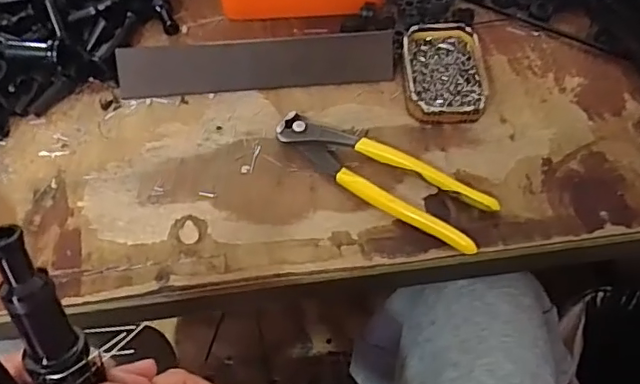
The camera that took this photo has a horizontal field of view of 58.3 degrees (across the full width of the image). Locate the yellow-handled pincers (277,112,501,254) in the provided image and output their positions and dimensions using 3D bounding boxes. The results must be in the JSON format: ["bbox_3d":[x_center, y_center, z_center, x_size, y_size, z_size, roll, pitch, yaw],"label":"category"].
[{"bbox_3d":[0.043,-0.013,0.417,0.164,0.013,0.047,28,63,15],"label":"yellow-handled pincers"}]

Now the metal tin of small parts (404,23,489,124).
[{"bbox_3d":[0.100,-0.095,0.460,0.062,0.022,0.090,0,60,0],"label":"metal tin of small parts"}]

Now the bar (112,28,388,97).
[{"bbox_3d":[-0.050,-0.102,0.460,0.217,0.006,0.039,-4,102,-1],"label":"bar"}]

